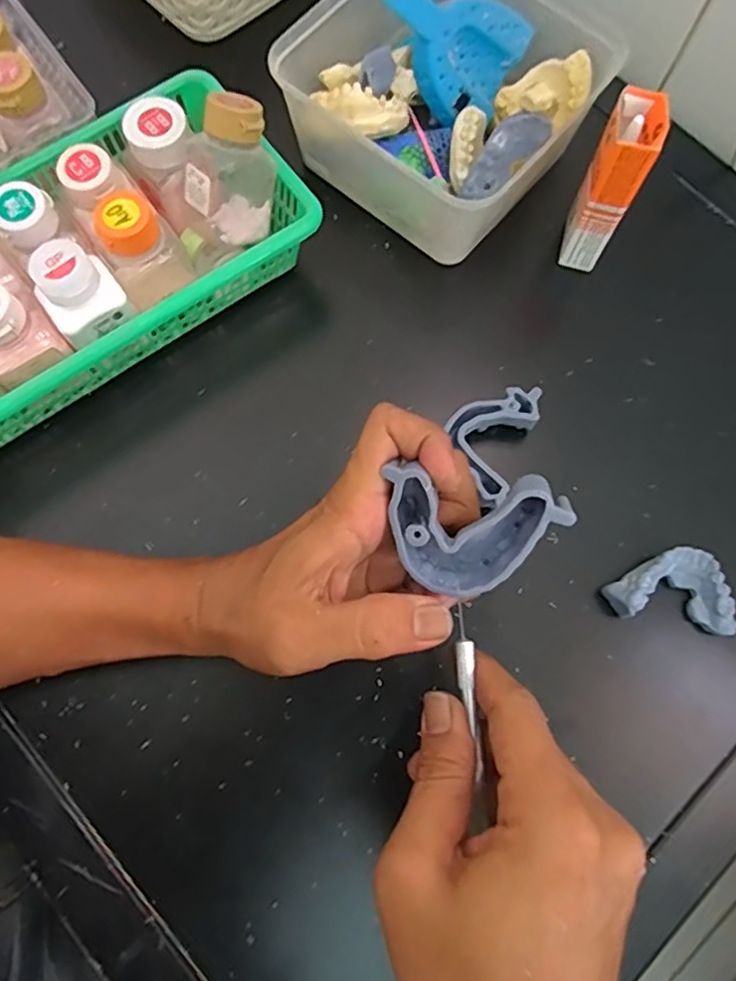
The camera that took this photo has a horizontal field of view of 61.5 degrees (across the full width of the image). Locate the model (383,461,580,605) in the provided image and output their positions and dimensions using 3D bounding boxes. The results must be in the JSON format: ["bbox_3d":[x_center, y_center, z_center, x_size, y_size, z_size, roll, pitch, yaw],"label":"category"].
[{"bbox_3d":[0.045,0.016,0.270,0.074,0.023,0.056,10,118,5],"label":"model"}]

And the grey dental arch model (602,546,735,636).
[{"bbox_3d":[0.167,0.053,0.344,0.068,0.022,0.041,9,75,1],"label":"grey dental arch model"}]

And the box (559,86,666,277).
[{"bbox_3d":[0.139,-0.176,0.361,0.030,0.094,0.043,23,76,4],"label":"box"}]

